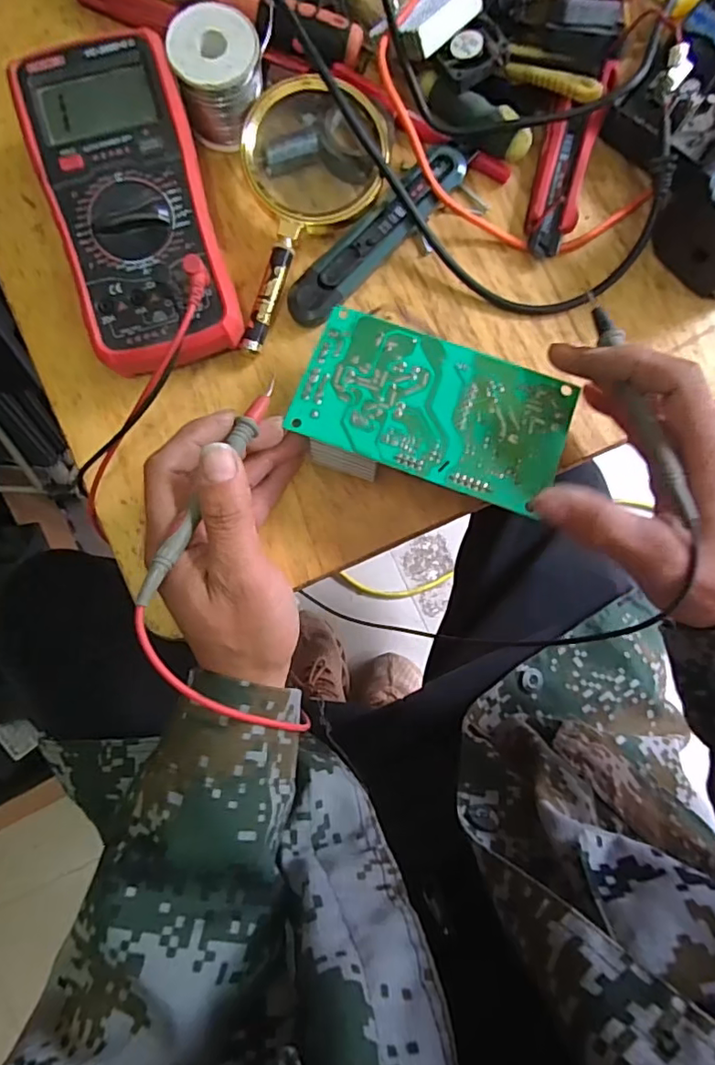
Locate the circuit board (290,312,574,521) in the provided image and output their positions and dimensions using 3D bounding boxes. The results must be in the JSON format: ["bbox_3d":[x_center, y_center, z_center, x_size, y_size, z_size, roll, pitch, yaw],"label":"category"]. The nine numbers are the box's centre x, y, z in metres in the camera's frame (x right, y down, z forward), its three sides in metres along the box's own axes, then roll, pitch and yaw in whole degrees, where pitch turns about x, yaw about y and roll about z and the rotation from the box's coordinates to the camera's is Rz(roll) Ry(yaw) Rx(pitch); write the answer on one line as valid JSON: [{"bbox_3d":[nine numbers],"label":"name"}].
[{"bbox_3d":[0.043,-0.069,0.333,0.148,0.041,0.086,20,84,0],"label":"circuit board"}]

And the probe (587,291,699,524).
[{"bbox_3d":[0.141,-0.069,0.289,0.007,0.013,0.134,-11,70,-3],"label":"probe"}]

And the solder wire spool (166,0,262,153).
[{"bbox_3d":[-0.084,-0.278,0.348,0.049,0.050,0.047,-14,85,-3],"label":"solder wire spool"}]

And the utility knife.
[{"bbox_3d":[0.012,-0.191,0.367,0.029,0.020,0.144,44,85,3],"label":"utility knife"}]

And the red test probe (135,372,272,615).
[{"bbox_3d":[-0.072,-0.025,0.283,0.010,0.007,0.137,23,65,1],"label":"red test probe"}]

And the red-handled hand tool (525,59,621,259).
[{"bbox_3d":[0.139,-0.248,0.373,0.034,0.019,0.137,16,84,0],"label":"red-handled hand tool"}]

